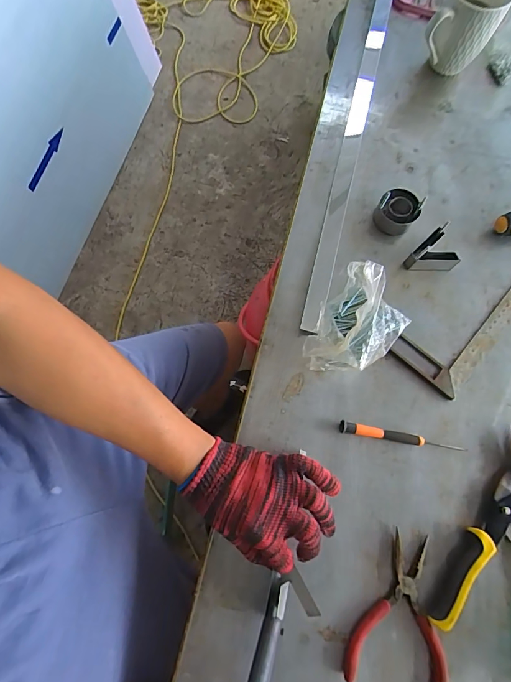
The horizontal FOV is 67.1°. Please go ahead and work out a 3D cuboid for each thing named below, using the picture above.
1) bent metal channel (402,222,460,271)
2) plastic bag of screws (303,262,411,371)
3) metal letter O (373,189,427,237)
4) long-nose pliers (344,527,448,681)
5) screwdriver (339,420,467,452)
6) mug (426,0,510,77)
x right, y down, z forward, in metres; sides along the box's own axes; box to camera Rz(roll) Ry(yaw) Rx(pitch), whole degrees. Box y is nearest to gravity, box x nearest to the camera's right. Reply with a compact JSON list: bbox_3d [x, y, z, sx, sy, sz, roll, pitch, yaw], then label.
[{"bbox_3d":[0.230,-0.108,0.493,0.060,0.038,0.048,-41,78,-11],"label":"bent metal channel"},{"bbox_3d":[0.119,-0.014,0.450,0.096,0.077,0.125,35,76,9],"label":"plastic bag of screws"},{"bbox_3d":[0.189,-0.173,0.517,0.052,0.038,0.050,0,74,0],"label":"metal letter O"},{"bbox_3d":[0.154,0.280,0.398,0.097,0.015,0.143,15,74,4],"label":"long-nose pliers"},{"bbox_3d":[0.170,0.113,0.447,0.144,0.011,0.013,11,74,3],"label":"screwdriver"},{"bbox_3d":[0.298,-0.446,0.559,0.084,0.105,0.102,27,75,7],"label":"mug"}]

